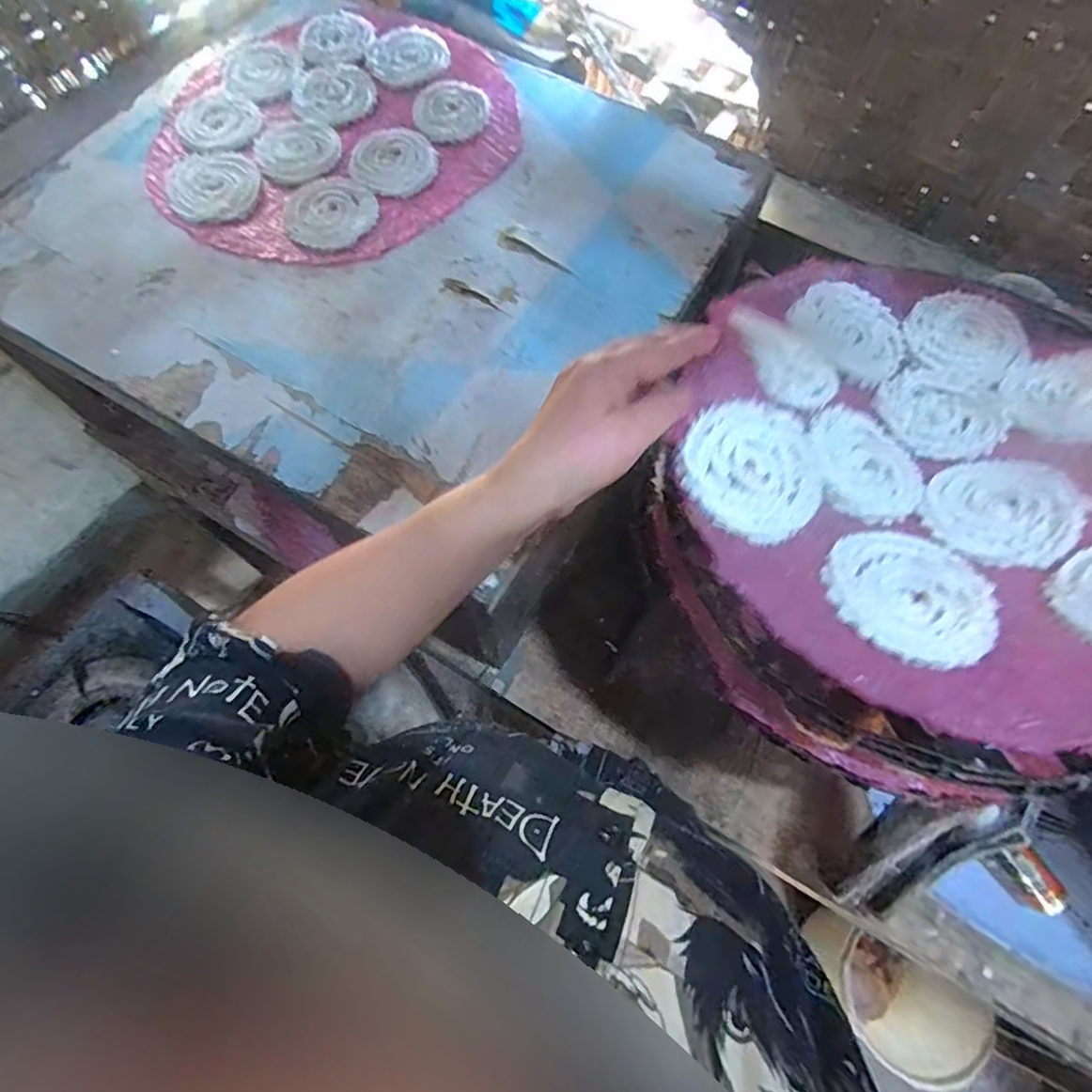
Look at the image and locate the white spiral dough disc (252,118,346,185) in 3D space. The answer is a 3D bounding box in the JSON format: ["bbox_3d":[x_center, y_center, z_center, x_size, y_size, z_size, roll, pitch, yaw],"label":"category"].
[{"bbox_3d":[-0.236,-0.380,0.584,0.079,0.006,0.077,1,70,-2],"label":"white spiral dough disc"}]

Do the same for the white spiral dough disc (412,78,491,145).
[{"bbox_3d":[-0.094,-0.436,0.608,0.076,0.004,0.089,-18,71,-9],"label":"white spiral dough disc"}]

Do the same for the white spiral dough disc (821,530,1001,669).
[{"bbox_3d":[0.182,0.022,0.305,0.077,0.006,0.079,1,49,-1],"label":"white spiral dough disc"}]

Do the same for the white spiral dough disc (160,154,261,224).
[{"bbox_3d":[-0.308,-0.332,0.562,0.082,0.009,0.084,1,70,-2],"label":"white spiral dough disc"}]

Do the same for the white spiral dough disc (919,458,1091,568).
[{"bbox_3d":[0.252,-0.021,0.337,0.070,0.005,0.080,25,62,36],"label":"white spiral dough disc"}]

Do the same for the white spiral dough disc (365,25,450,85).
[{"bbox_3d":[-0.144,-0.514,0.635,0.083,0.004,0.087,1,70,-2],"label":"white spiral dough disc"}]

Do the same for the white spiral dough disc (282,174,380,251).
[{"bbox_3d":[-0.198,-0.304,0.557,0.081,0.007,0.082,1,70,-2],"label":"white spiral dough disc"}]

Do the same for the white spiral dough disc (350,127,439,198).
[{"bbox_3d":[-0.145,-0.366,0.580,0.080,0.006,0.079,1,70,-2],"label":"white spiral dough disc"}]

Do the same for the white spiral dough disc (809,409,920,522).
[{"bbox_3d":[0.185,-0.048,0.356,0.072,0.008,0.074,8,64,-18],"label":"white spiral dough disc"}]

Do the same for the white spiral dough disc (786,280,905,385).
[{"bbox_3d":[0.213,-0.150,0.423,0.069,0.006,0.082,-33,74,-13],"label":"white spiral dough disc"}]

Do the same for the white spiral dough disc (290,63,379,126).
[{"bbox_3d":[-0.212,-0.453,0.611,0.080,0.004,0.080,1,70,-2],"label":"white spiral dough disc"}]

